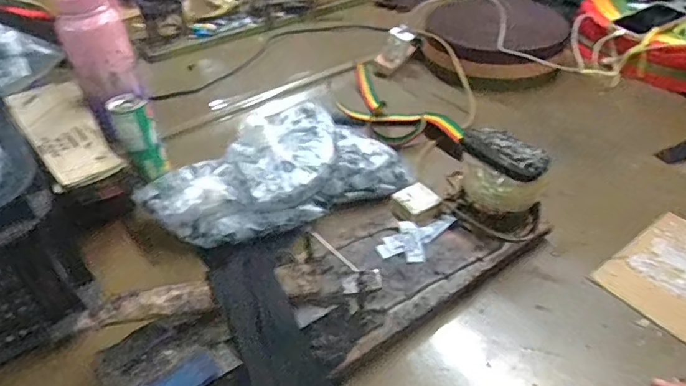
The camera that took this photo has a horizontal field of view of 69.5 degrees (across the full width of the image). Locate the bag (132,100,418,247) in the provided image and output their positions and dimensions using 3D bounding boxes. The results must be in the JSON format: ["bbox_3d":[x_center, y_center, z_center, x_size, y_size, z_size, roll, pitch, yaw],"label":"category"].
[{"bbox_3d":[-0.085,-0.036,0.652,0.329,0.099,0.145,-19,41,-18],"label":"bag"}]

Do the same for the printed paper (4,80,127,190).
[{"bbox_3d":[-0.403,-0.088,0.721,0.100,0.024,0.282,-27,50,-27],"label":"printed paper"}]

